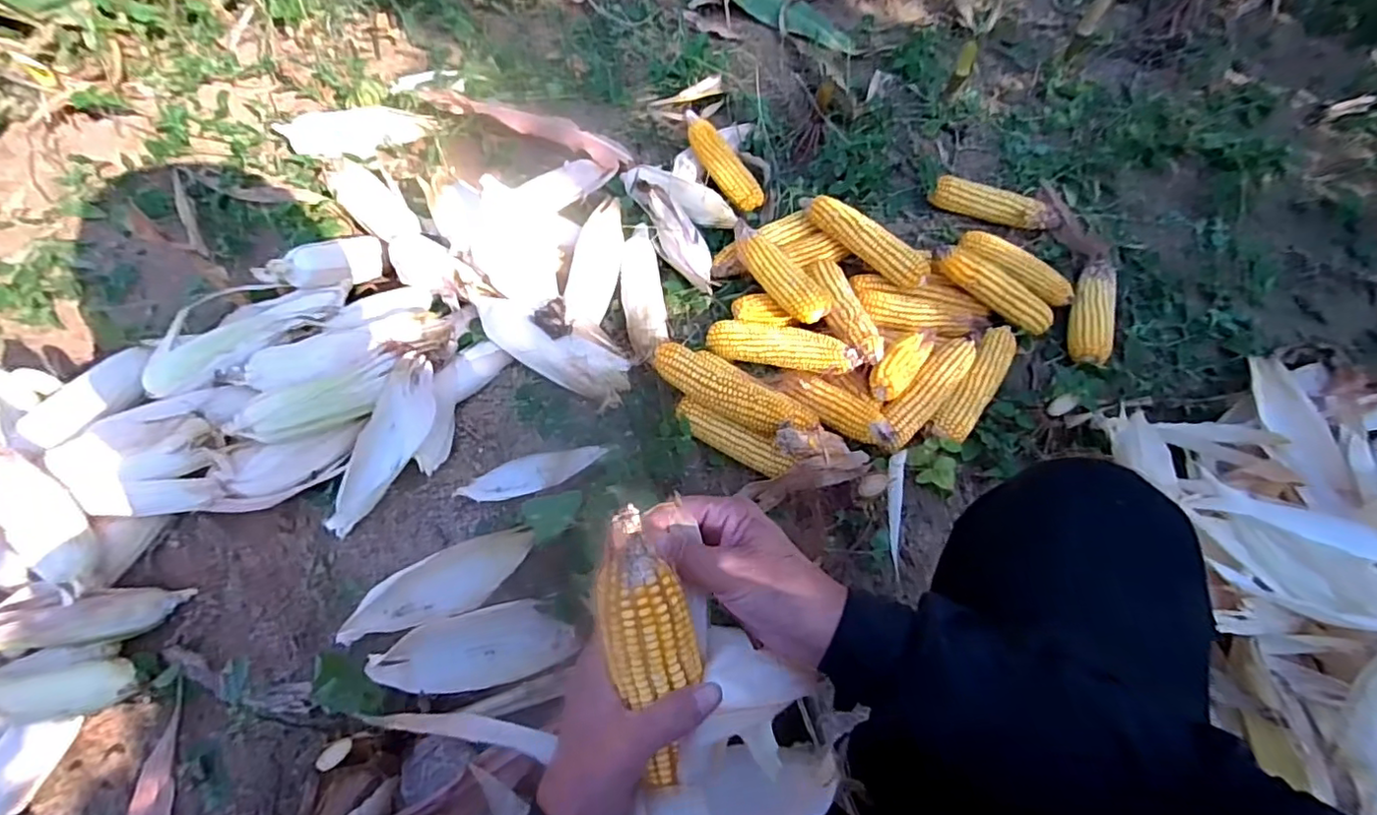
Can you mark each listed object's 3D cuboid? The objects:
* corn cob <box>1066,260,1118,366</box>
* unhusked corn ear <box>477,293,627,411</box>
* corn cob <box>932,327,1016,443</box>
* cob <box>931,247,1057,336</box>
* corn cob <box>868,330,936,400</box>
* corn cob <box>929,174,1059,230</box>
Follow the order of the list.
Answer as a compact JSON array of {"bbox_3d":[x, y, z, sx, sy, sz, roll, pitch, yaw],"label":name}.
[{"bbox_3d":[0.598,-0.142,0.889,0.057,0.041,0.191,19,66,6],"label":"corn cob"},{"bbox_3d":[-0.186,-0.075,0.799,0.229,0.060,0.070,27,67,10],"label":"unhusked corn ear"},{"bbox_3d":[0.390,-0.031,0.808,0.052,0.038,0.190,33,68,14],"label":"corn cob"},{"bbox_3d":[0.443,-0.171,0.861,0.203,0.041,0.041,31,66,-9],"label":"cob"},{"bbox_3d":[0.284,-0.061,0.782,0.046,0.035,0.118,39,70,17],"label":"corn cob"},{"bbox_3d":[0.503,-0.331,0.978,0.209,0.047,0.040,16,65,5],"label":"corn cob"}]

